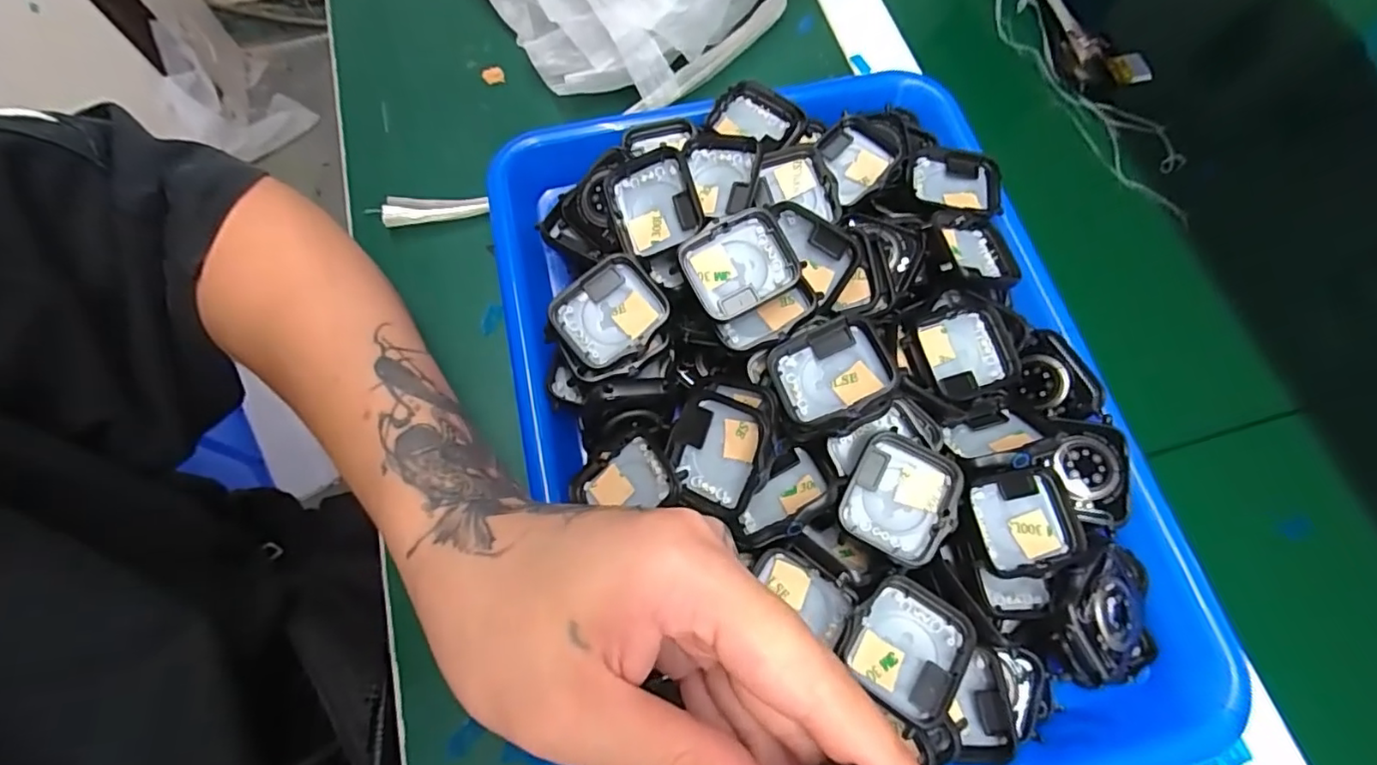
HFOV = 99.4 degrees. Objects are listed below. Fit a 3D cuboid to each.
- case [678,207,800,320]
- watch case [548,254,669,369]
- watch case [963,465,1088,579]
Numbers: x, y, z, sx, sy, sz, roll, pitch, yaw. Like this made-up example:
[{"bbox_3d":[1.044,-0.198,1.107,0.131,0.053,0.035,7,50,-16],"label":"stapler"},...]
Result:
[{"bbox_3d":[0.021,-0.048,0.237,0.042,0.008,0.035,-27,87,1],"label":"case"},{"bbox_3d":[-0.031,-0.028,0.240,0.043,0.014,0.035,-40,75,-15],"label":"watch case"},{"bbox_3d":[0.128,0.054,0.225,0.045,0.013,0.038,-8,70,-5],"label":"watch case"}]

